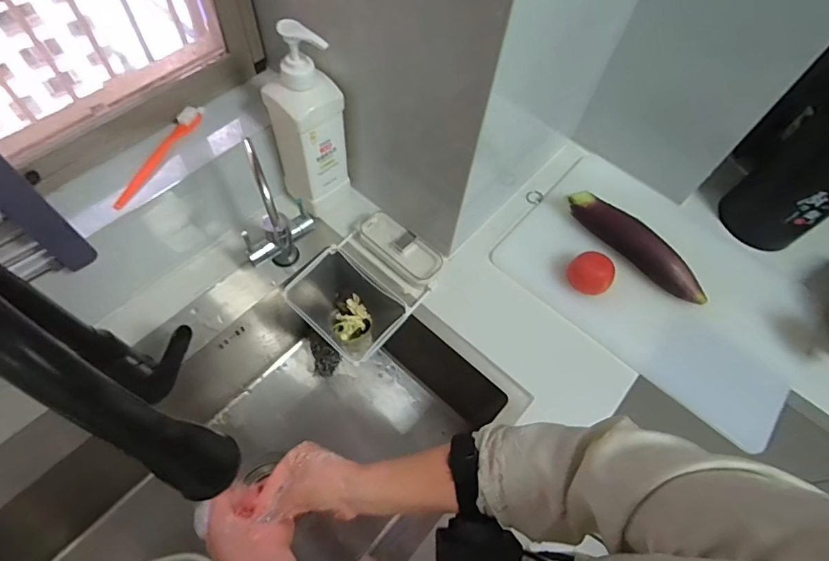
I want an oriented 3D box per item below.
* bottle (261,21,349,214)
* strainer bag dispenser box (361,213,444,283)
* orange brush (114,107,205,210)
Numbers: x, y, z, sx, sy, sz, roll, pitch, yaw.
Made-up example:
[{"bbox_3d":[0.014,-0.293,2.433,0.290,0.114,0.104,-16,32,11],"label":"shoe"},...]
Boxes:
[{"bbox_3d":[-0.144,-0.212,0.620,0.080,0.273,0.071,-39,71,-22],"label":"bottle"},{"bbox_3d":[-0.023,-0.050,0.705,0.139,0.033,0.061,41,66,17],"label":"strainer bag dispenser box"},{"bbox_3d":[-0.325,-0.162,0.582,0.017,0.025,0.170,23,62,8],"label":"orange brush"}]

